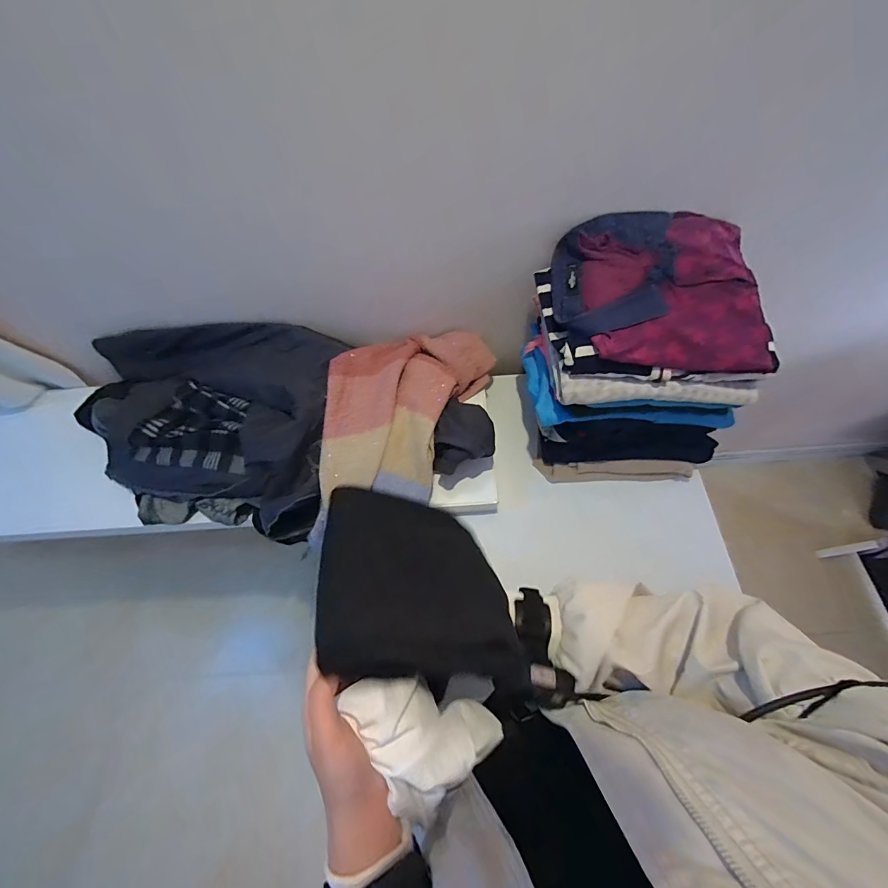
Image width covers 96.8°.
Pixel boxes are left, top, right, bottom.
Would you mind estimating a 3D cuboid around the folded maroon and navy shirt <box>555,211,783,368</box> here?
[{"bbox_3d":[0.299,-0.209,0.547,0.263,0.069,0.230,-5,65,0],"label":"folded maroon and navy shirt"}]

